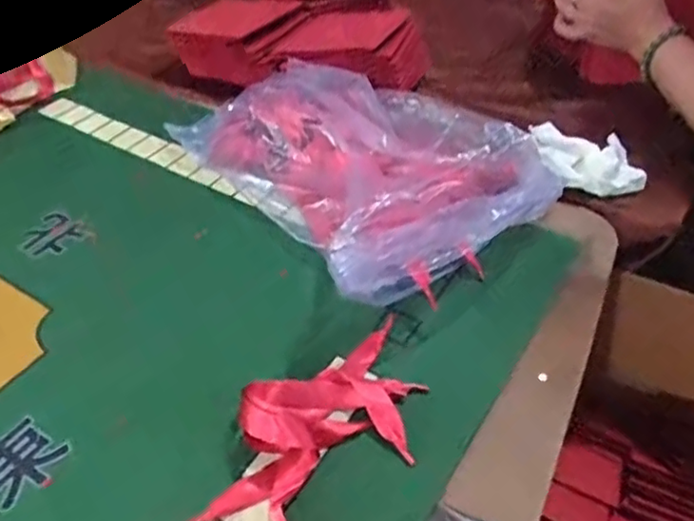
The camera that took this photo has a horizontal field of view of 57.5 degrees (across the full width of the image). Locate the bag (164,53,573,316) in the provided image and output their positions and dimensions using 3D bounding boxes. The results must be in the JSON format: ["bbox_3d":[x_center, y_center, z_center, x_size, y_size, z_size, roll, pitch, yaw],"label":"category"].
[{"bbox_3d":[0.003,-0.115,0.635,0.267,0.098,0.362,-27,53,-27],"label":"bag"}]

